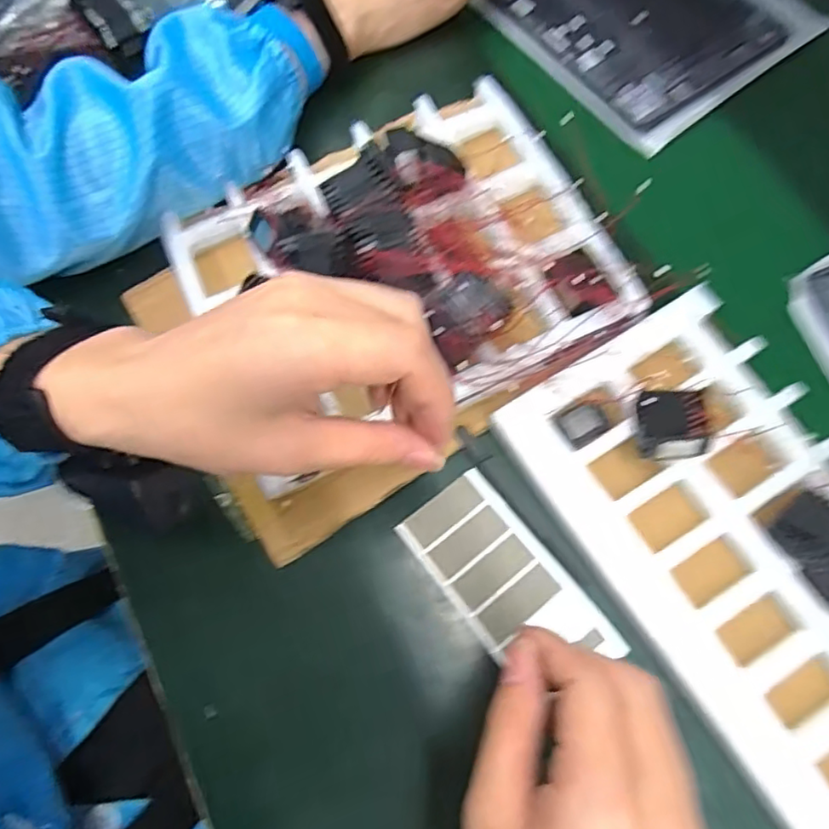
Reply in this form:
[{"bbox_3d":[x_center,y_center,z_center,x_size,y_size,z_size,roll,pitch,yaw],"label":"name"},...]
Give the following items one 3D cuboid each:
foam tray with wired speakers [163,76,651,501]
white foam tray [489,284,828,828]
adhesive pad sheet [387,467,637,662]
[{"bbox_3d":[-0.015,-0.098,0.381,0.251,0.059,0.215,-25,71,-7],"label":"foam tray with wired speakers"},{"bbox_3d":[0.206,0.111,0.311,0.156,0.041,0.369,-31,72,-9],"label":"white foam tray"},{"bbox_3d":[0.050,0.092,0.338,0.058,0.008,0.122,-38,70,-7],"label":"adhesive pad sheet"}]

